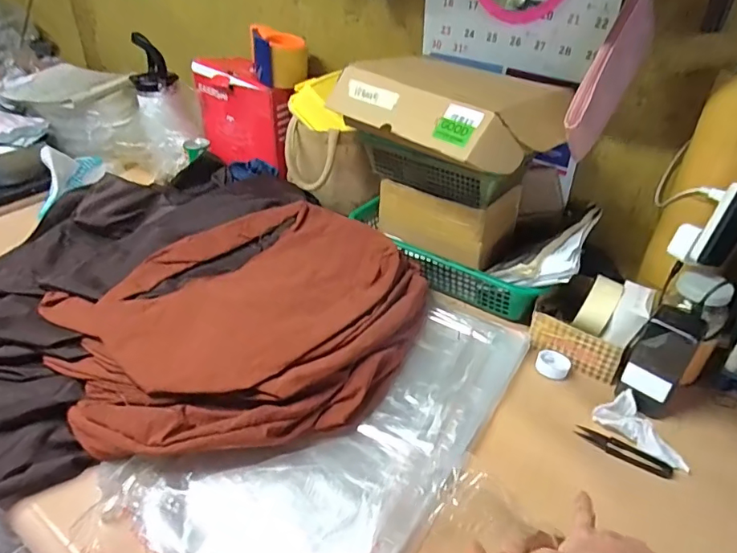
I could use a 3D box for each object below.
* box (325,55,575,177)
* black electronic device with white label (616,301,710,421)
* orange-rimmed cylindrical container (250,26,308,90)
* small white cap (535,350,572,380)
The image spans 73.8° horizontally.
[{"bbox_3d":[0.112,-0.245,0.693,0.198,0.083,0.308,-26,44,-35],"label":"box"},{"bbox_3d":[0.341,0.104,0.580,0.059,0.130,0.040,22,39,26],"label":"black electronic device with white label"},{"bbox_3d":[-0.179,-0.436,0.978,0.106,0.089,0.103,-6,35,-12],"label":"orange-rimmed cylindrical container"},{"bbox_3d":[0.246,0.117,0.655,0.042,0.013,0.040,2,34,-1],"label":"small white cap"}]

